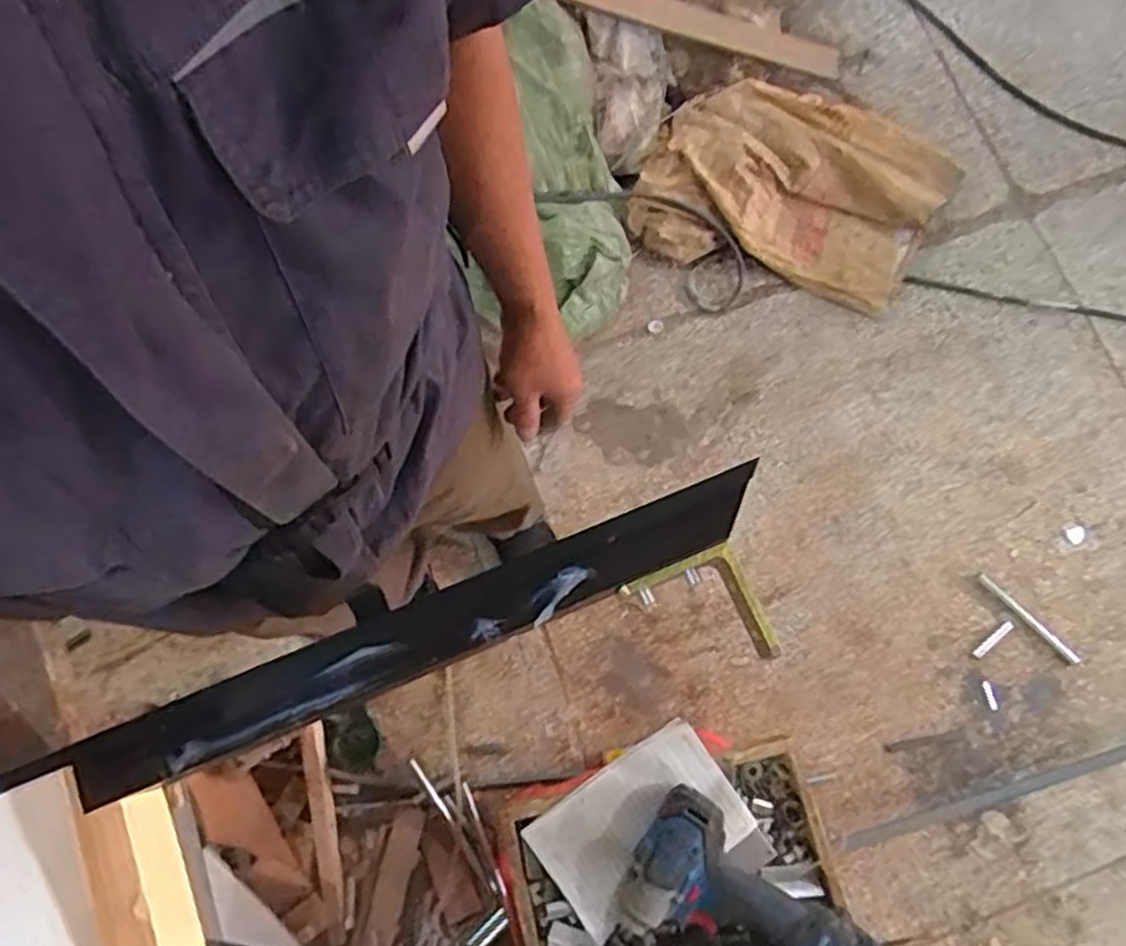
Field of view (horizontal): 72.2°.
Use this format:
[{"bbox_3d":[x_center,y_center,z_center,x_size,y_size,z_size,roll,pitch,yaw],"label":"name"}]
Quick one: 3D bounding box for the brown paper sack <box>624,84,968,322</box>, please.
[{"bbox_3d":[0.474,-0.578,1.563,0.615,0.106,0.426,16,75,4],"label":"brown paper sack"}]

